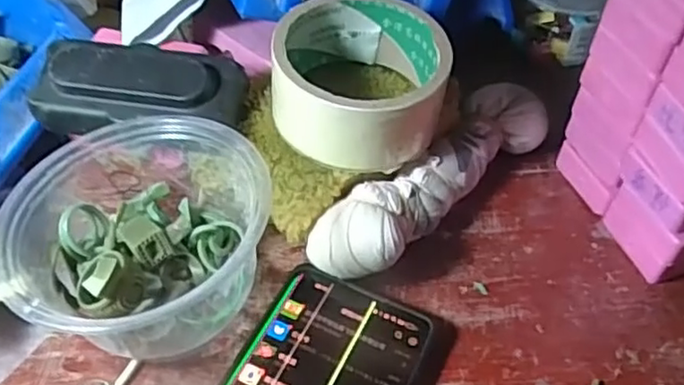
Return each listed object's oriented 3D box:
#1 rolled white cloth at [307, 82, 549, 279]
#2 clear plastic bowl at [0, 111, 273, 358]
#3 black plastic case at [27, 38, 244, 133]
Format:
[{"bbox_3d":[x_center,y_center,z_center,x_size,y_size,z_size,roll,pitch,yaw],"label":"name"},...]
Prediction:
[{"bbox_3d":[0.049,-0.006,0.353,0.040,0.043,0.156,36,58,26],"label":"rolled white cloth"},{"bbox_3d":[-0.092,0.022,0.308,0.101,0.070,0.104,0,50,0],"label":"clear plastic bowl"},{"bbox_3d":[-0.105,-0.054,0.348,0.106,0.030,0.040,6,50,5],"label":"black plastic case"}]

